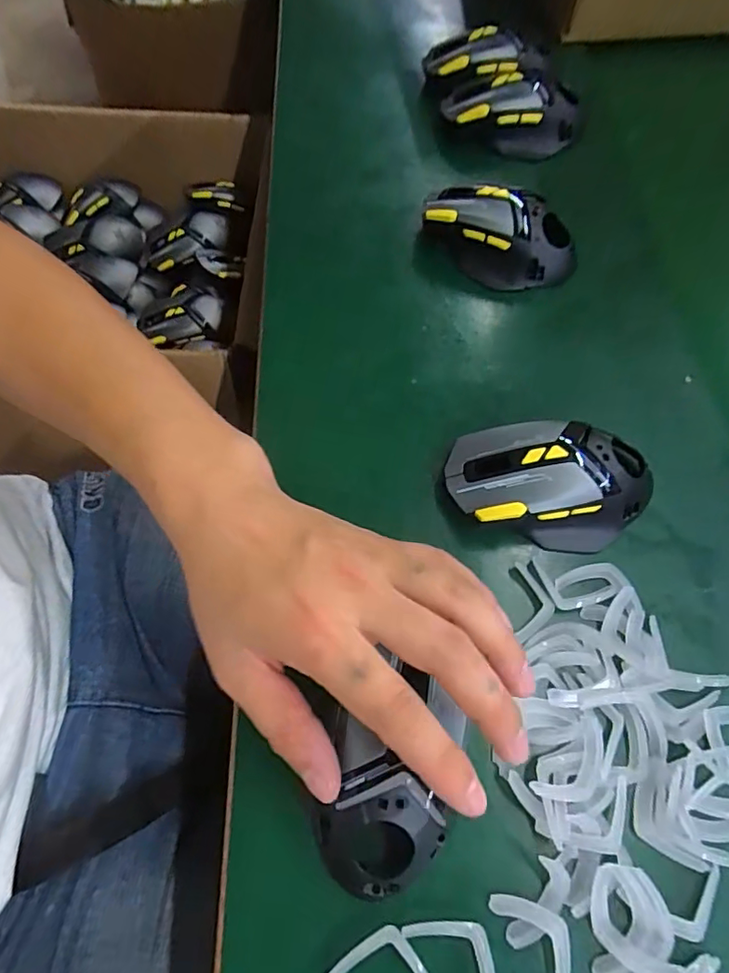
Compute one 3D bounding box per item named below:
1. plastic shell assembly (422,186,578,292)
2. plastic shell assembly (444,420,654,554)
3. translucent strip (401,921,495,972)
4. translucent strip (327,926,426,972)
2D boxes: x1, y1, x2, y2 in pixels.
[{"bbox_3d":[0.097,-0.186,0.390,0.118,0.044,0.066,42,72,16],"label":"plastic shell assembly"},{"bbox_3d":[0.107,-0.004,0.303,0.118,0.037,0.070,6,66,2],"label":"plastic shell assembly"},{"bbox_3d":[0.042,0.199,0.229,0.046,0.004,0.023,37,71,14],"label":"translucent strip"},{"bbox_3d":[0.007,0.202,0.228,0.046,0.004,0.023,5,66,1],"label":"translucent strip"}]

